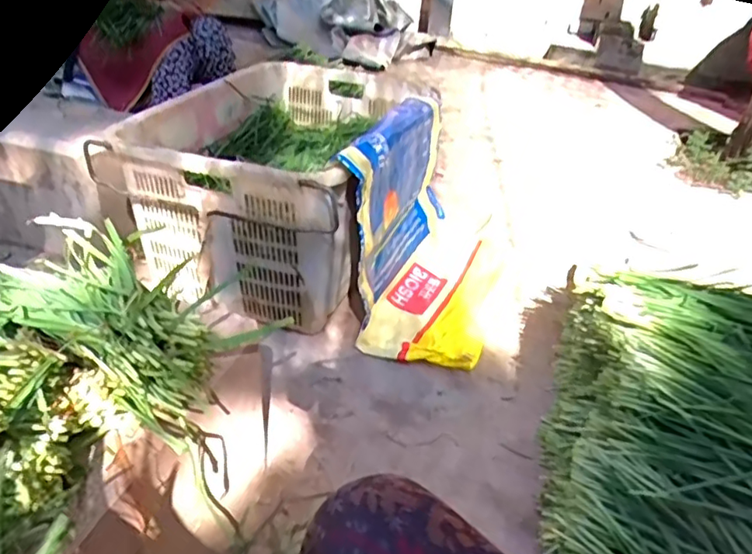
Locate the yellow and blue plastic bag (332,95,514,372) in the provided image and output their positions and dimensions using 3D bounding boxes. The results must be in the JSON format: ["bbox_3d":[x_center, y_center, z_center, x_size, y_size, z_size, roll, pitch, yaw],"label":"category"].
[{"bbox_3d":[0.138,-0.112,1.211,0.284,0.405,0.529,16,34,17],"label":"yellow and blue plastic bag"}]

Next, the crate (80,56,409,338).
[{"bbox_3d":[-0.222,-0.199,1.291,0.435,0.355,0.600,10,32,8],"label":"crate"}]

